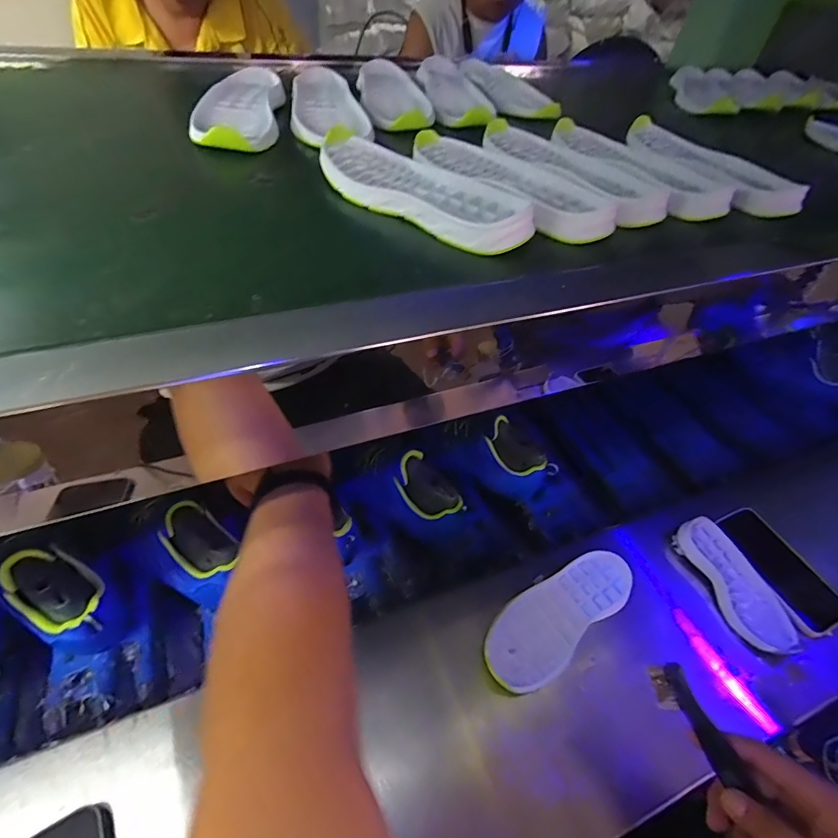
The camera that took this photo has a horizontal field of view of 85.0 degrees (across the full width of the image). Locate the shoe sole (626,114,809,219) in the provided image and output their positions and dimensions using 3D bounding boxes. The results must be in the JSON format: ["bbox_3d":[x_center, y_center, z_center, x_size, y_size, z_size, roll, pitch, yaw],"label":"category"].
[{"bbox_3d":[0.313,-0.292,0.520,0.091,0.028,0.242,-10,47,-9],"label":"shoe sole"}]

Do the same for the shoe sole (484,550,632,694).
[{"bbox_3d":[0.156,0.212,0.498,0.196,0.038,0.075,-27,66,-17],"label":"shoe sole"}]

